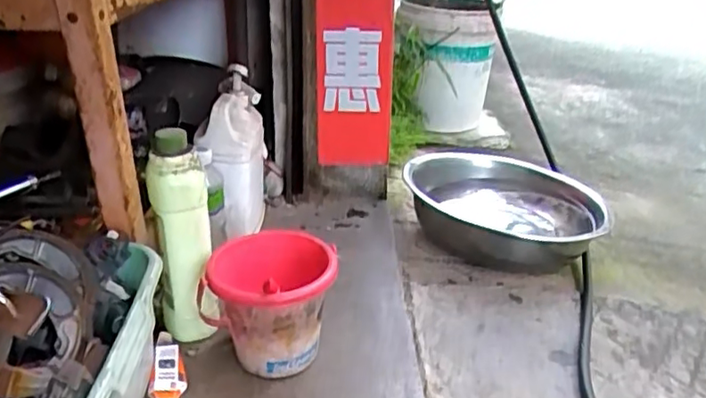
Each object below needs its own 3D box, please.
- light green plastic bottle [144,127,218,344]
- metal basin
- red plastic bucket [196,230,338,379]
[{"bbox_3d":[-0.205,0.051,0.734,0.057,0.256,0.057,-13,28,-26],"label":"light green plastic bottle"},{"bbox_3d":[0.260,0.017,1.072,0.323,0.100,0.323,0,25,0],"label":"metal basin"},{"bbox_3d":[-0.100,0.131,0.729,0.156,0.139,0.131,-4,25,-8],"label":"red plastic bucket"}]

